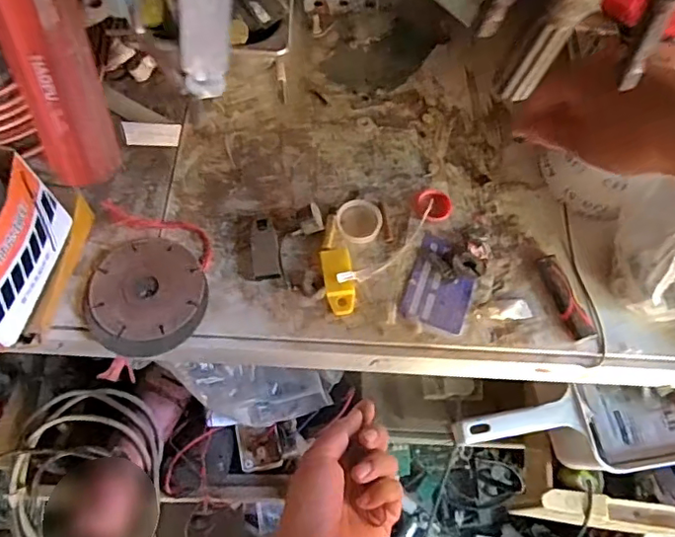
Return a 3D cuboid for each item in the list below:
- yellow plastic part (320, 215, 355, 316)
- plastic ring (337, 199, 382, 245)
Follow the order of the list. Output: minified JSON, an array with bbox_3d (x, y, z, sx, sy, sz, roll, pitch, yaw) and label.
[{"bbox_3d":[-0.001,-0.004,0.488,0.026,0.010,0.092,-8,67,-5],"label":"yellow plastic part"},{"bbox_3d":[0.021,-0.044,0.506,0.042,0.008,0.042,1,67,-1],"label":"plastic ring"}]

